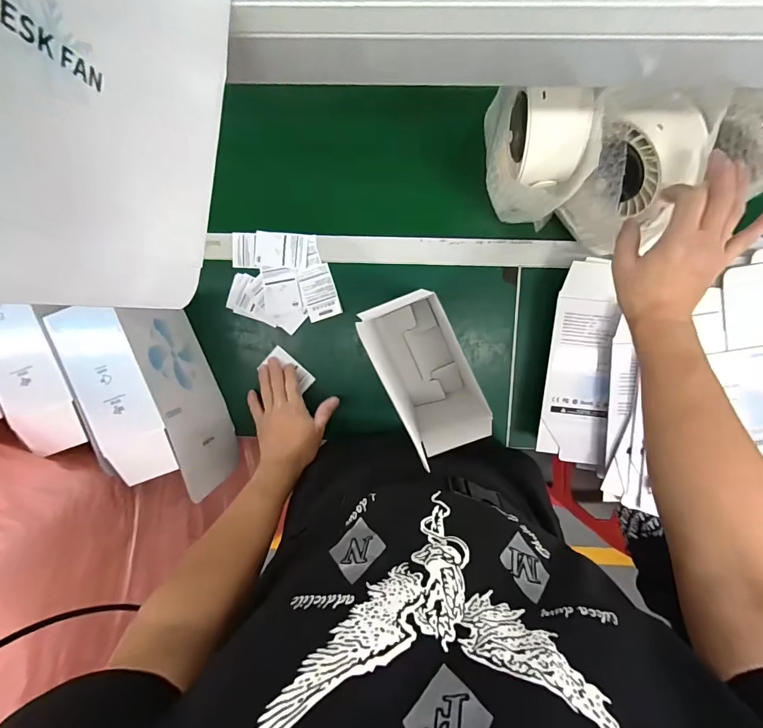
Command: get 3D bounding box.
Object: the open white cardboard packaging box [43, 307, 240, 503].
[{"bbox_3d":[-0.331,0.053,0.580,0.106,0.164,0.287,-17,96,4],"label":"open white cardboard packaging box"}]

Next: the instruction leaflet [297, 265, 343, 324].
[{"bbox_3d":[-0.101,-0.116,0.636,0.055,0.004,0.085,-16,96,4],"label":"instruction leaflet"}]

